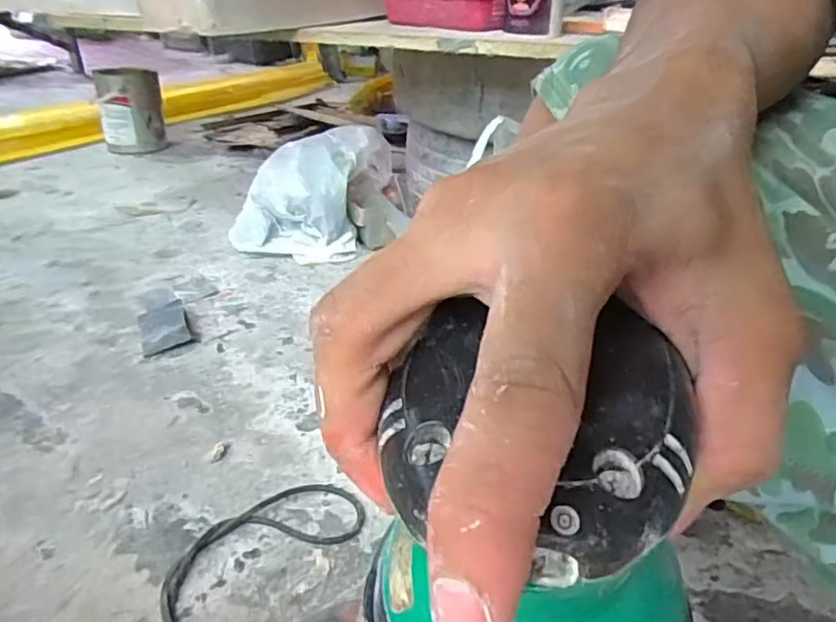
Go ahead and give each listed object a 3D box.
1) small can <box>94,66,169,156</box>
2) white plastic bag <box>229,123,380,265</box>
[{"bbox_3d":[-0.792,-0.555,1.738,0.159,0.197,0.161,-9,31,-20],"label":"small can"},{"bbox_3d":[-0.218,-0.227,1.196,0.230,0.201,0.209,9,30,11],"label":"white plastic bag"}]

